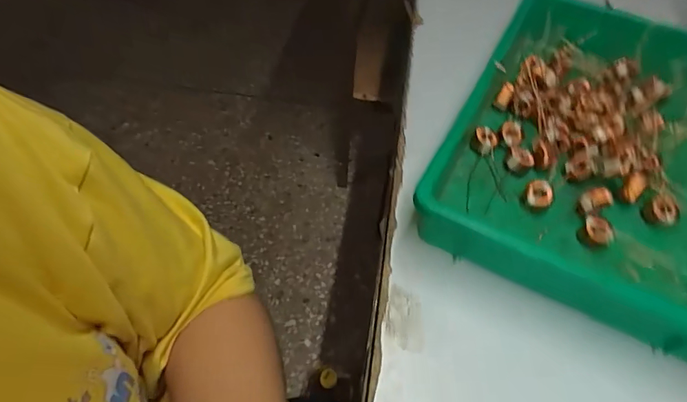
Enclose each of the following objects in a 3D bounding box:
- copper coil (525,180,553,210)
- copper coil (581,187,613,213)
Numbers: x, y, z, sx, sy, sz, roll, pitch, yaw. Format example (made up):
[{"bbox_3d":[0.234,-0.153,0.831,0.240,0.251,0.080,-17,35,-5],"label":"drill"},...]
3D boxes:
[{"bbox_3d":[0.171,-0.007,0.369,0.020,0.013,0.022,1,52,-1],"label":"copper coil"},{"bbox_3d":[0.216,-0.001,0.362,0.031,0.012,0.016,-16,54,-14],"label":"copper coil"}]

